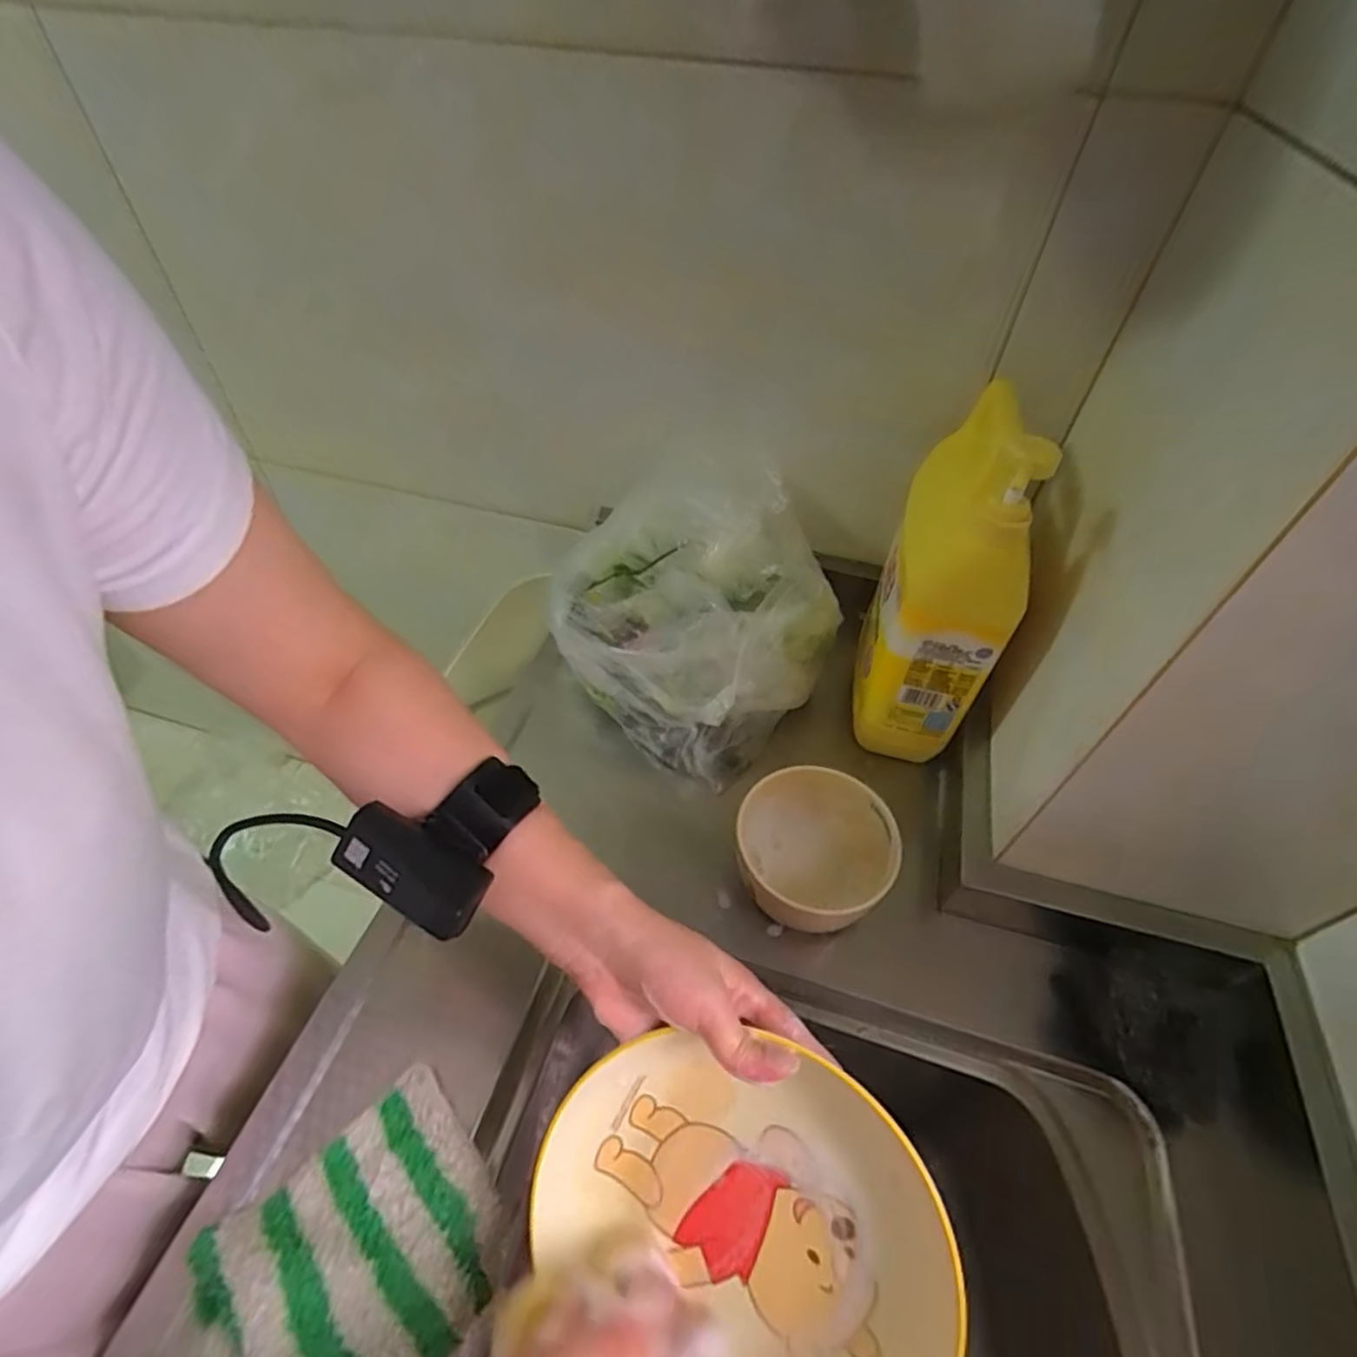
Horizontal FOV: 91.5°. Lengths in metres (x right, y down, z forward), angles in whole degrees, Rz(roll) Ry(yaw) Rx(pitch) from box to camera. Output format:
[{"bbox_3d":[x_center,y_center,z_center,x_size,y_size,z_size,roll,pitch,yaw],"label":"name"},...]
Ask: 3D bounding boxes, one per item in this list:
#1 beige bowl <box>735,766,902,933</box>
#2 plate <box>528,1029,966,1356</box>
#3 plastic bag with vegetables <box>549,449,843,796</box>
[{"bbox_3d":[0.096,0.126,0.476,0.107,0.063,0.109,15,50,10],"label":"beige bowl"},{"bbox_3d":[0.033,0.274,0.325,0.201,0.037,0.168,42,91,19],"label":"plate"},{"bbox_3d":[0.017,-0.041,0.558,0.191,0.153,0.163,30,54,22],"label":"plastic bag with vegetables"}]

